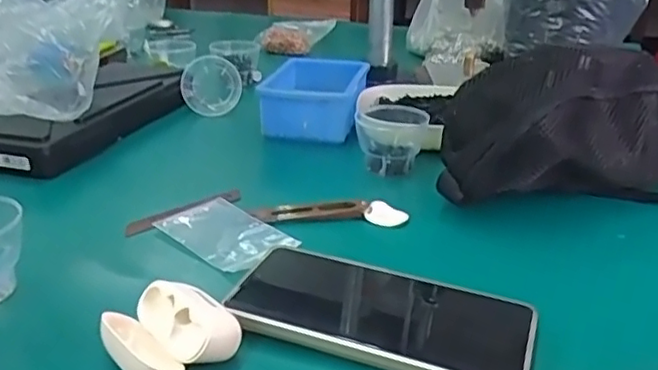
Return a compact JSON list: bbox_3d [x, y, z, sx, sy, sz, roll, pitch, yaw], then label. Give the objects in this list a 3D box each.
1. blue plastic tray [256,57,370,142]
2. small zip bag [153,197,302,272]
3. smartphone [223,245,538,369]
[{"bbox_3d":[-0.014,-0.093,0.676,0.095,0.049,0.147,5,24,9],"label":"blue plastic tray"},{"bbox_3d":[-0.075,0.033,0.453,0.103,0.009,0.060,22,31,39],"label":"small zip bag"},{"bbox_3d":[0.025,0.074,0.363,0.170,0.015,0.082,12,27,18],"label":"smartphone"}]

